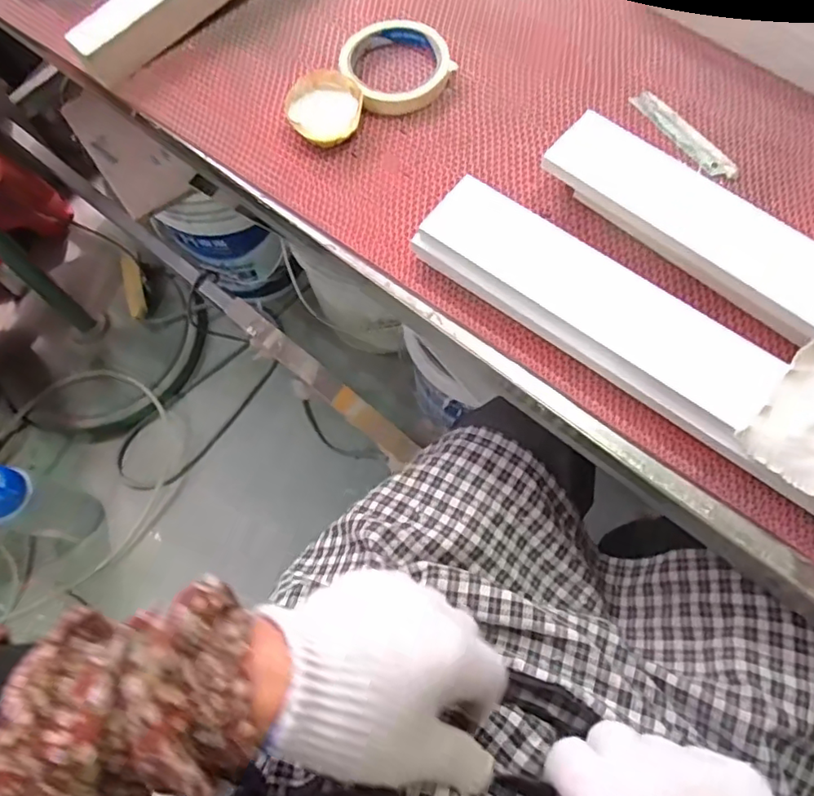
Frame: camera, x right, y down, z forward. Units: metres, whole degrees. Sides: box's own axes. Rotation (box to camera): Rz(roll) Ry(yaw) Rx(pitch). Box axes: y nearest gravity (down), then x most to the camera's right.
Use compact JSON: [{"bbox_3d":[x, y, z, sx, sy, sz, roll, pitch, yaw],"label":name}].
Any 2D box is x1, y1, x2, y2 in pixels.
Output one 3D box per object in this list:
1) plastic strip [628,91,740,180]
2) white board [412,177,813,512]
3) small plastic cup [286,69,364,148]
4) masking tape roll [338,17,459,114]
[{"bbox_3d":[0.232,-0.220,0.481,0.022,0.007,0.107,-34,73,-10],"label":"plastic strip"},{"bbox_3d":[0.308,0.069,0.330,0.742,0.026,0.074,37,87,16],"label":"white board"},{"bbox_3d":[-0.069,-0.243,0.488,0.061,0.024,0.065,-1,70,1],"label":"small plastic cup"},{"bbox_3d":[-0.010,-0.291,0.501,0.091,0.019,0.088,-1,70,1],"label":"masking tape roll"}]

